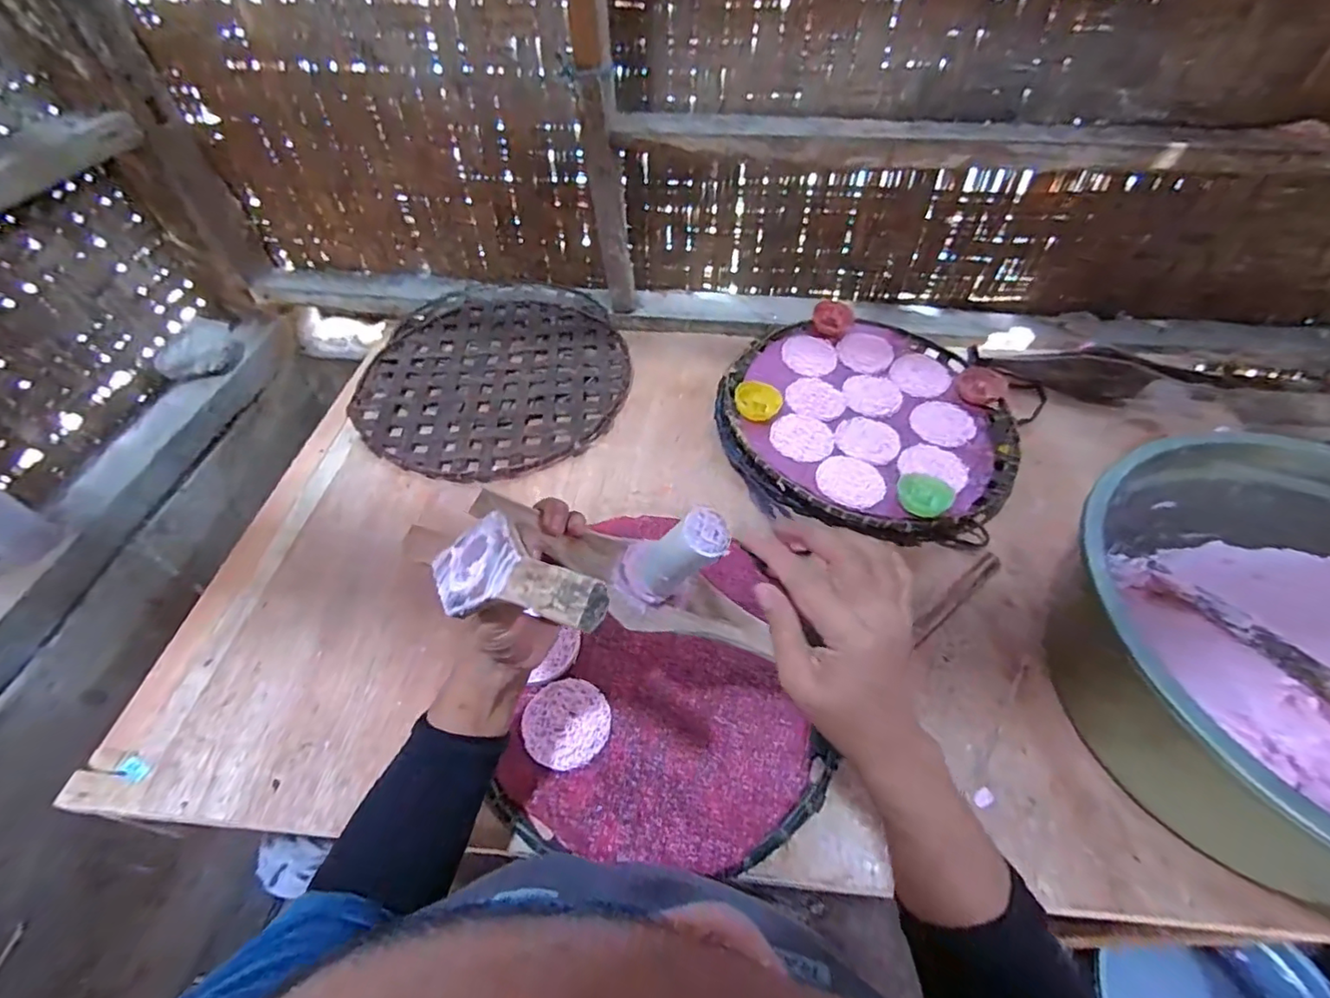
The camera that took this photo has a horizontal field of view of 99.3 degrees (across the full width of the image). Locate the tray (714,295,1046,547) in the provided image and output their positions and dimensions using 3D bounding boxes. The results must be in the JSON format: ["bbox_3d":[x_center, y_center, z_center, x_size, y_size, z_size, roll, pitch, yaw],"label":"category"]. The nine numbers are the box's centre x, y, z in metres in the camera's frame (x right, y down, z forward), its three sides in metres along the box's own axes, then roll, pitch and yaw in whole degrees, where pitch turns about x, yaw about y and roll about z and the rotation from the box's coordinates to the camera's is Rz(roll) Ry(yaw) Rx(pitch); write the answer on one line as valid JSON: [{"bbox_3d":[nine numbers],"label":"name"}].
[{"bbox_3d":[0.276,-0.112,0.766,0.374,0.060,0.375,0,51,0],"label":"tray"}]

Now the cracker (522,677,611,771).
[{"bbox_3d":[-0.092,0.210,0.533,0.078,0.013,0.081,0,51,0],"label":"cracker"}]

